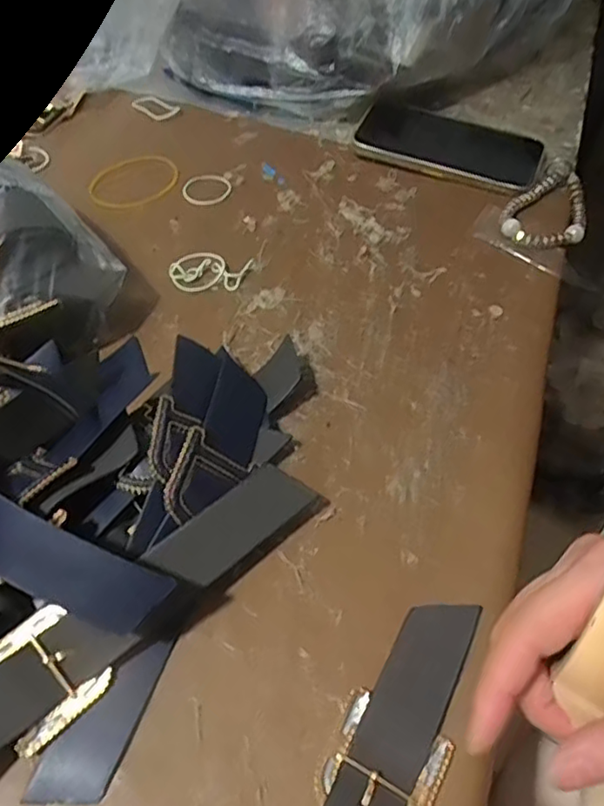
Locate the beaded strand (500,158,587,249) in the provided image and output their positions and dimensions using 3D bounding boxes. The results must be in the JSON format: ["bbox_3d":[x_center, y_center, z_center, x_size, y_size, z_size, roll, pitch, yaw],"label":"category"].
[{"bbox_3d":[0.200,-0.159,0.482,0.059,0.015,0.108,26,57,17],"label":"beaded strand"}]

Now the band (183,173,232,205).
[{"bbox_3d":[-0.078,-0.177,0.502,0.038,0.004,0.041,0,54,-1],"label":"band"}]

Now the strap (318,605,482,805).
[{"bbox_3d":[0.019,0.179,0.238,0.044,0.007,0.225,23,57,15],"label":"strap"}]

